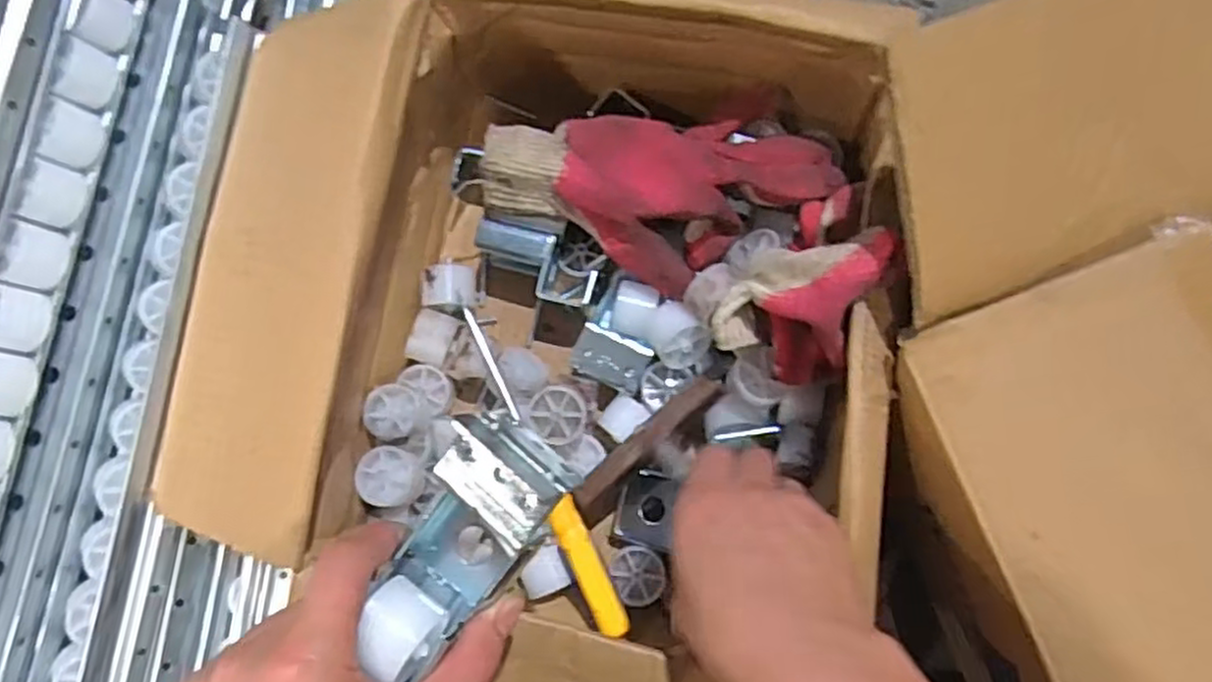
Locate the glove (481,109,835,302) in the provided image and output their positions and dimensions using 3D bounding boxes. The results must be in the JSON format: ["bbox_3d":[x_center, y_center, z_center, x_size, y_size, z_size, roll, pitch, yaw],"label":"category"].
[{"bbox_3d":[0.030,-0.085,0.441,0.204,0.033,0.100,6,81,3],"label":"glove"}]

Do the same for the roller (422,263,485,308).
[{"bbox_3d":[-0.099,-0.035,0.488,0.033,0.032,0.029,4,81,3],"label":"roller"}]

